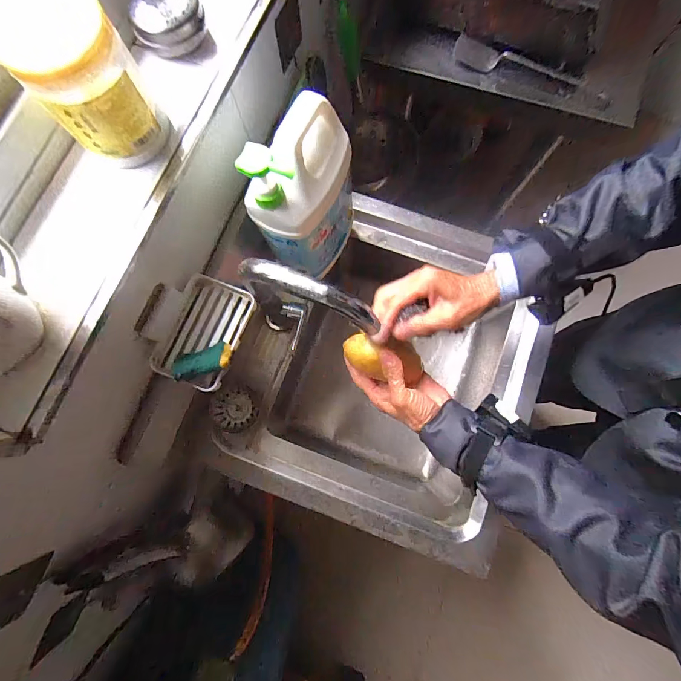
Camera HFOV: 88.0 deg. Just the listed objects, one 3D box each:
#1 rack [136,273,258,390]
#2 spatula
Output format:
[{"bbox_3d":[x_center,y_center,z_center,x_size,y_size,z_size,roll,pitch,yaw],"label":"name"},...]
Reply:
[{"bbox_3d":[-0.167,-0.016,0.407,0.096,0.047,0.125,21,81,5],"label":"rack"},{"bbox_3d":[0.317,-0.493,0.636,0.229,0.027,0.038,21,81,5],"label":"spatula"}]

